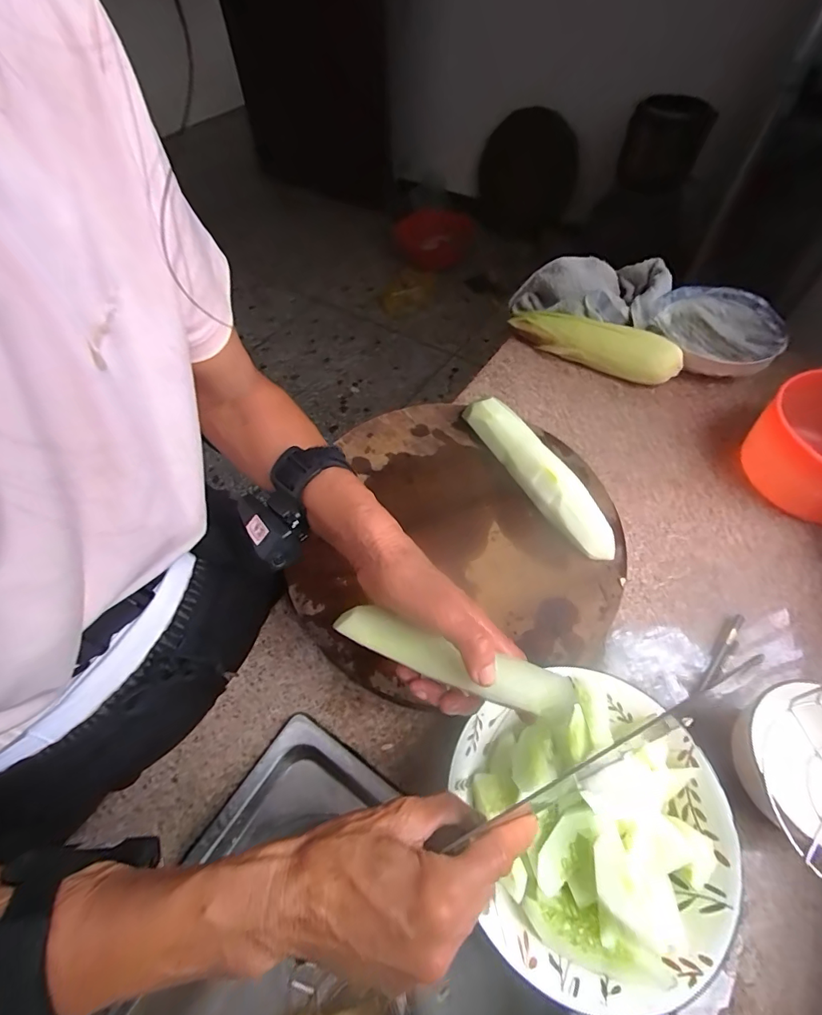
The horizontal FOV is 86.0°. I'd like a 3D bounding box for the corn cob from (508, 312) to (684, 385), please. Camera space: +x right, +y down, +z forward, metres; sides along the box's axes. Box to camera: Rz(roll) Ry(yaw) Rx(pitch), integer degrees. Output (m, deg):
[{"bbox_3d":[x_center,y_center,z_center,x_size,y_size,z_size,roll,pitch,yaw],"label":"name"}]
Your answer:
[{"bbox_3d":[0.264,-0.238,0.653,0.240,0.058,0.051,22,62,15],"label":"corn cob"}]

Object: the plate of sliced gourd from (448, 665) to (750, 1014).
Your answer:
[{"bbox_3d":[0.136,0.228,0.326,0.185,0.049,0.190,-1,58,1],"label":"plate of sliced gourd"}]

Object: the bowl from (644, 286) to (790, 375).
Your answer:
[{"bbox_3d":[0.440,-0.252,0.652,0.170,0.060,0.164,19,61,13],"label":"bowl"}]

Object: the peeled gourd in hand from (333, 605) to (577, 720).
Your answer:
[{"bbox_3d":[0.025,0.100,0.290,0.161,0.035,0.032,16,60,15],"label":"peeled gourd in hand"}]

